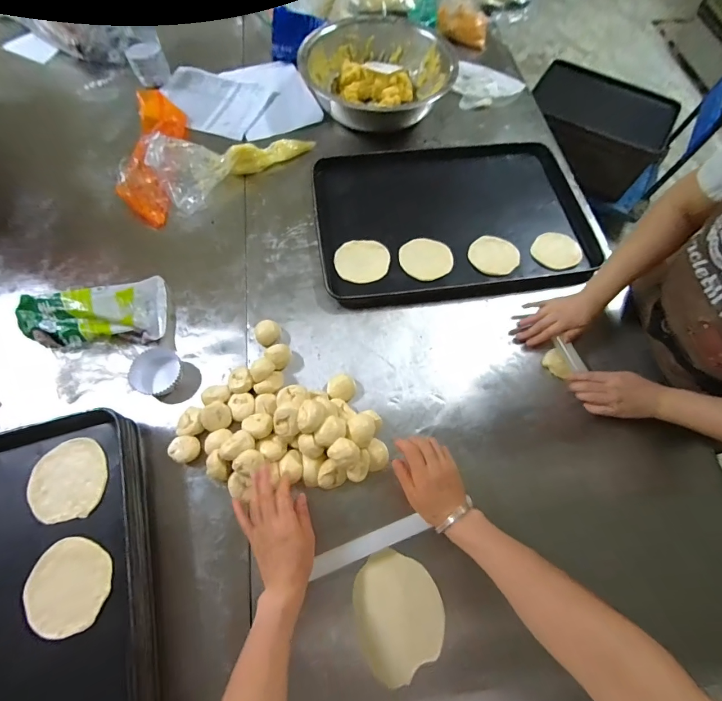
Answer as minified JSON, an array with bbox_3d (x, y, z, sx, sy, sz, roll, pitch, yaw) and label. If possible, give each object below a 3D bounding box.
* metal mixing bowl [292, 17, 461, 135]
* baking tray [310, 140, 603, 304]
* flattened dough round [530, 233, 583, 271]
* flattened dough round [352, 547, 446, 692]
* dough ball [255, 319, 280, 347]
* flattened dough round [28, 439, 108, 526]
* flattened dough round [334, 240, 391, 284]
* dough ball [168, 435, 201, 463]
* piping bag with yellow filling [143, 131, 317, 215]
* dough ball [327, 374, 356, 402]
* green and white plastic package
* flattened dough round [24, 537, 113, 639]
[{"bbox_3d":[0.037,-0.716,0.961,0.346,0.108,0.346,1,66,-2],"label":"metal mixing bowl"},{"bbox_3d":[0.202,-0.310,0.853,0.585,0.050,0.415,-6,66,-1],"label":"baking tray"},{"bbox_3d":[0.429,-0.215,0.801,0.101,0.009,0.091,25,67,9],"label":"flattened dough round"},{"bbox_3d":[0.056,0.377,0.532,0.121,0.005,0.156,-10,66,-7],"label":"flattened dough round"},{"bbox_3d":[-0.178,-0.030,0.709,0.045,0.034,0.045,1,66,-2],"label":"dough ball"},{"bbox_3d":[-0.445,0.194,0.556,0.107,0.010,0.118,-11,67,-7],"label":"flattened dough round"},{"bbox_3d":[0.003,-0.191,0.783,0.114,0.010,0.096,-2,66,-3],"label":"flattened dough round"},{"bbox_3d":[-0.289,0.164,0.611,0.044,0.034,0.042,1,66,-2],"label":"dough ball"},{"bbox_3d":[-0.297,-0.458,0.852,0.366,0.084,0.160,-33,71,-15],"label":"piping bag with yellow filling"},{"bbox_3d":[-0.034,0.068,0.668,0.049,0.030,0.043,12,66,3],"label":"dough ball"},{"bbox_3d":[-0.506,-0.066,0.693,0.261,0.048,0.133,-9,66,-6],"label":"green and white plastic package"},{"bbox_3d":[-0.397,0.319,0.500,0.107,0.013,0.115,-1,68,3],"label":"flattened dough round"}]

